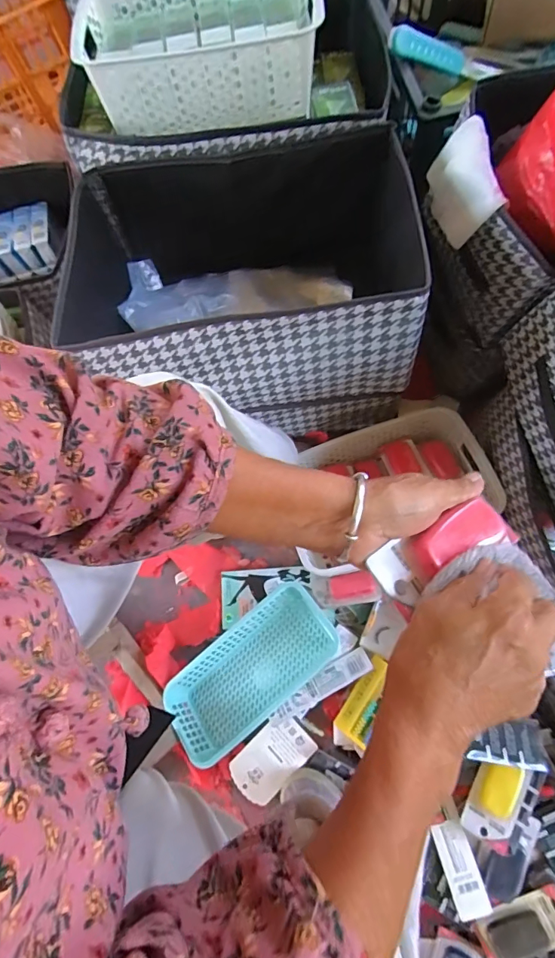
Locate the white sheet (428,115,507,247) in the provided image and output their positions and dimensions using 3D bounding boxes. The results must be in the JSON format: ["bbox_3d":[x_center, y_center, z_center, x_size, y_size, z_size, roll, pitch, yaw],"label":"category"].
[{"bbox_3d":[0.225,-0.363,0.542,0.018,0.085,0.128,0,67,-35],"label":"white sheet"}]

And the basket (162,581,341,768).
[{"bbox_3d":[-0.038,0.287,0.666,0.266,0.069,0.132,-40,81,-8],"label":"basket"}]

